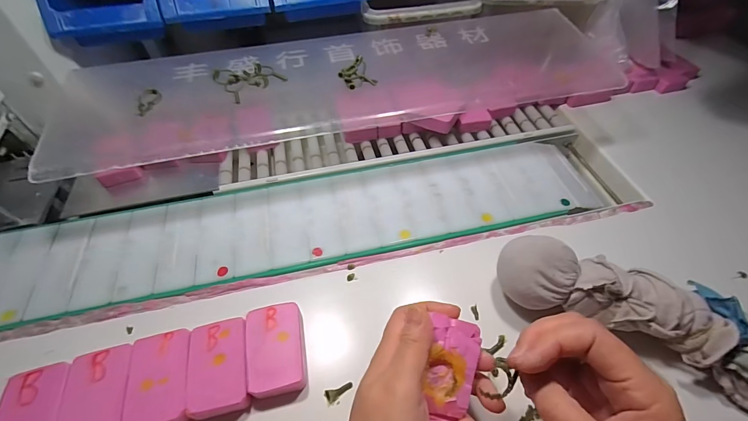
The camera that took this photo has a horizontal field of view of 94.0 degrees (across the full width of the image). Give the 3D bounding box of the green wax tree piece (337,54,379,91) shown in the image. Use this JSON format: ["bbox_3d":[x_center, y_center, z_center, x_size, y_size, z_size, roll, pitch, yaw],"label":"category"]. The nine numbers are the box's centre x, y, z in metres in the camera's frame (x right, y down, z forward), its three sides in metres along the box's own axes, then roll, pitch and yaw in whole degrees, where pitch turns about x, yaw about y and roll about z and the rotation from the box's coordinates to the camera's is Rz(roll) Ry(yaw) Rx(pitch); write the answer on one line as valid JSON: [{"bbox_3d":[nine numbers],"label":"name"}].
[{"bbox_3d":[-0.019,-0.149,0.379,0.040,0.018,0.033,-7,52,-4],"label":"green wax tree piece"}]

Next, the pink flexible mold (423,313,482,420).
[{"bbox_3d":[0.053,0.133,0.224,0.041,0.047,0.113,5,41,4],"label":"pink flexible mold"}]

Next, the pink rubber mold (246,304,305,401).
[{"bbox_3d":[-0.083,0.118,0.299,0.045,0.020,0.072,-10,52,-8],"label":"pink rubber mold"}]

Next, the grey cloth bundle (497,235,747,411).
[{"bbox_3d":[0.230,0.086,0.294,0.242,0.067,0.065,21,54,15],"label":"grey cloth bundle"}]

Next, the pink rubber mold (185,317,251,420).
[{"bbox_3d":[-0.127,0.130,0.290,0.045,0.018,0.073,-12,52,-9],"label":"pink rubber mold"}]

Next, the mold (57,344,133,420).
[{"bbox_3d":[-0.217,0.149,0.277,0.047,0.019,0.072,-14,53,-11],"label":"mold"}]

